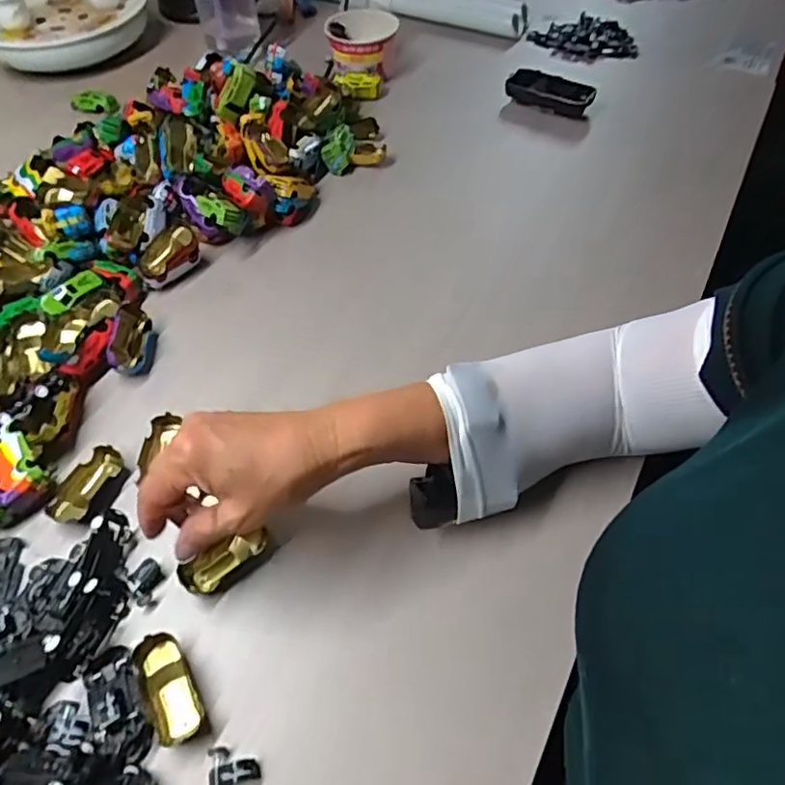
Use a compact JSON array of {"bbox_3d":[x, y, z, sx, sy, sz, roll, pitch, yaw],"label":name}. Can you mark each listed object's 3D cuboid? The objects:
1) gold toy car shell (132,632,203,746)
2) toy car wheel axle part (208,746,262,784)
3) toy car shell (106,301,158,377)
[{"bbox_3d":[-0.139,0.183,0.366,0.027,0.016,0.063,-28,58,-18],"label":"gold toy car shell"},{"bbox_3d":[-0.091,0.219,0.339,0.027,0.015,0.031,-10,54,-7],"label":"toy car wheel axle part"},{"bbox_3d":[-0.235,-0.047,0.533,0.032,0.026,0.069,-6,54,-4],"label":"toy car shell"}]

